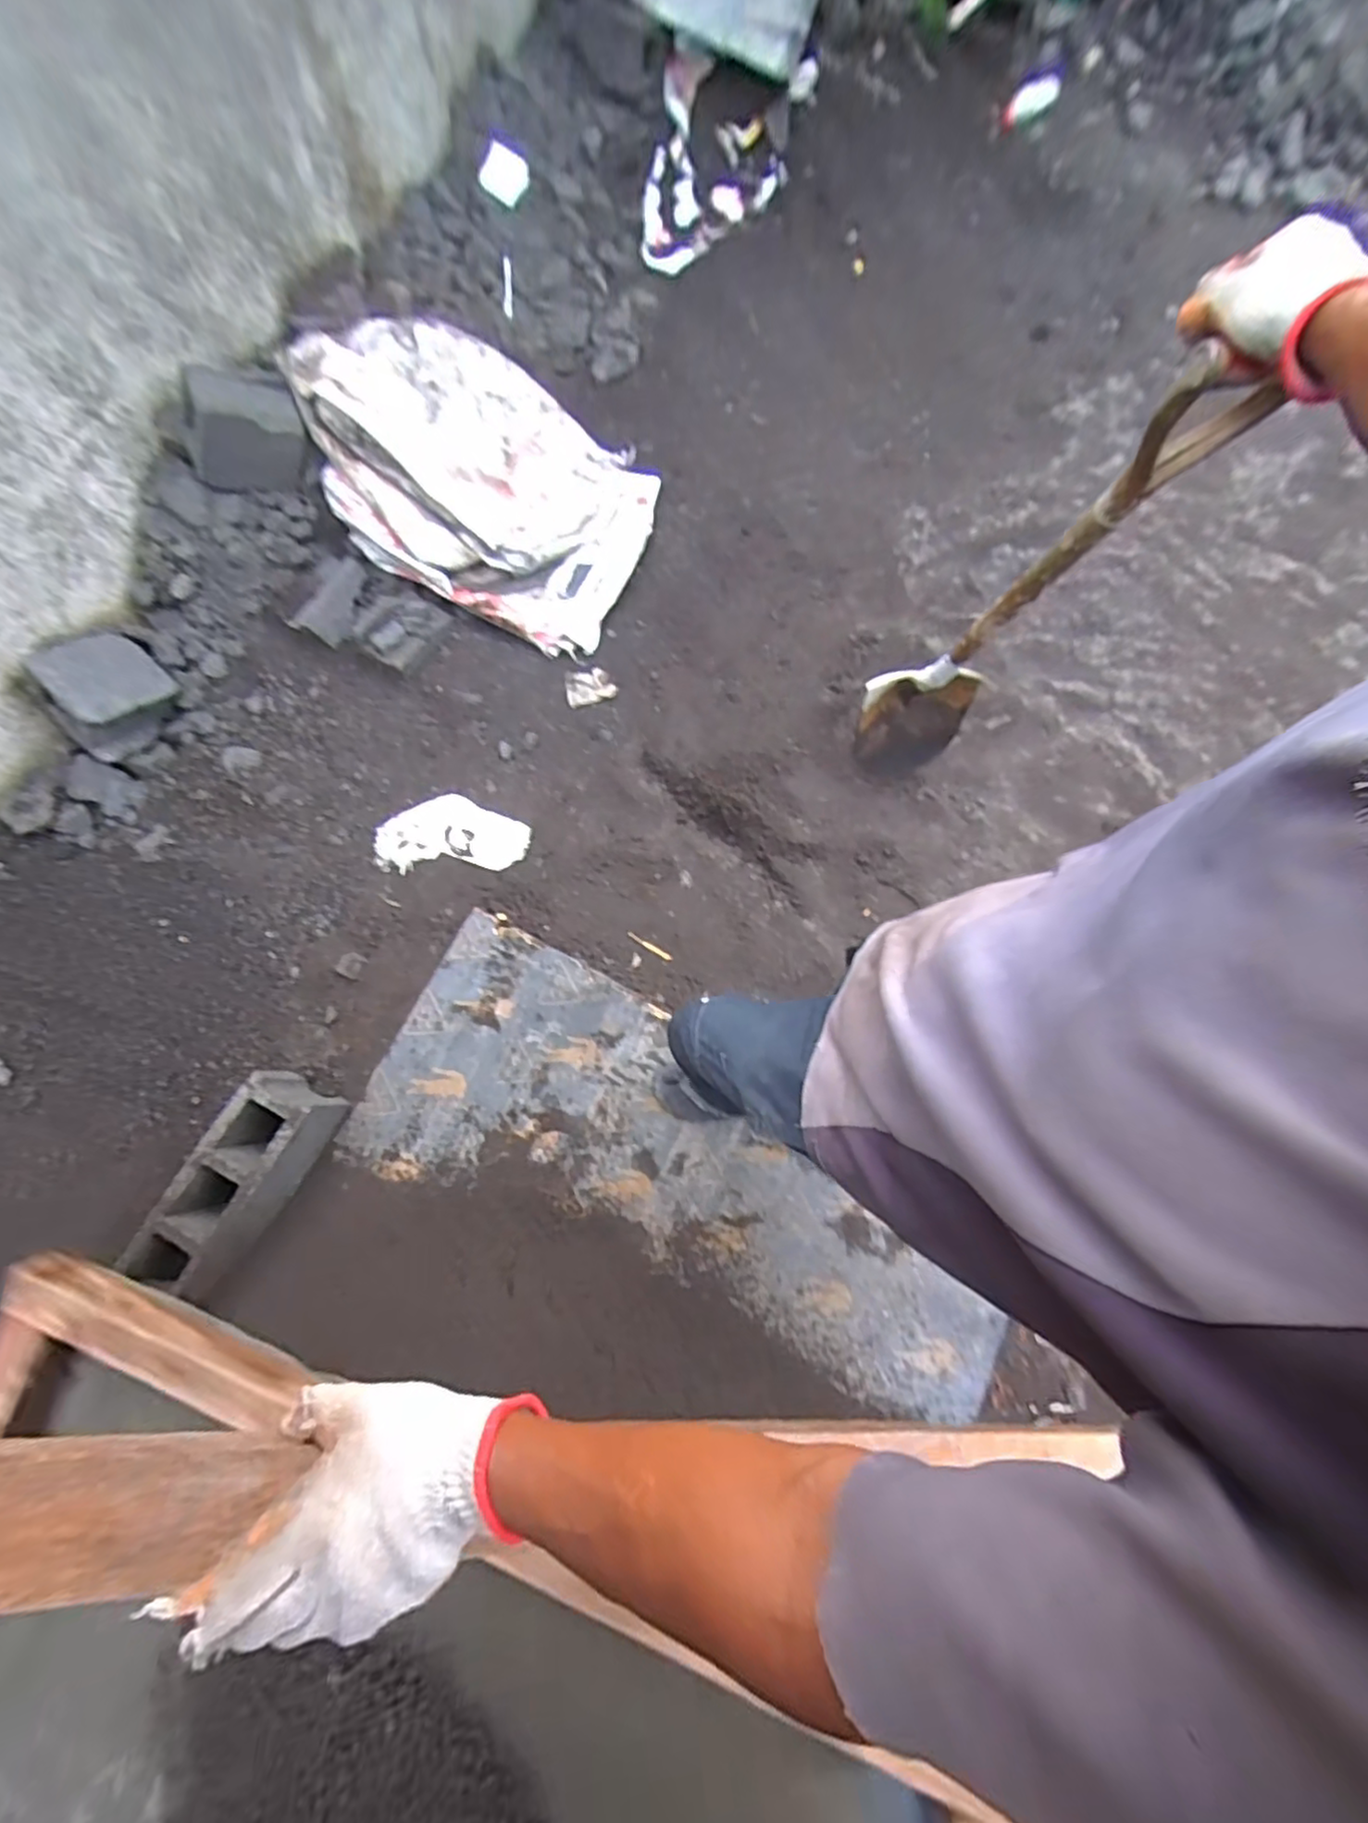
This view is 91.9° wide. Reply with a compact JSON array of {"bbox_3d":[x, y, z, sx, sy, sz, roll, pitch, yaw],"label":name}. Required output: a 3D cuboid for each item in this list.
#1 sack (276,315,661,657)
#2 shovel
[{"bbox_3d":[-0.435,-0.977,1.468,0.733,0.150,0.563,31,76,-20],"label":"sack"},{"bbox_3d":[0.475,-0.398,0.983,0.210,0.928,0.116,-4,88,-3],"label":"shovel"}]

